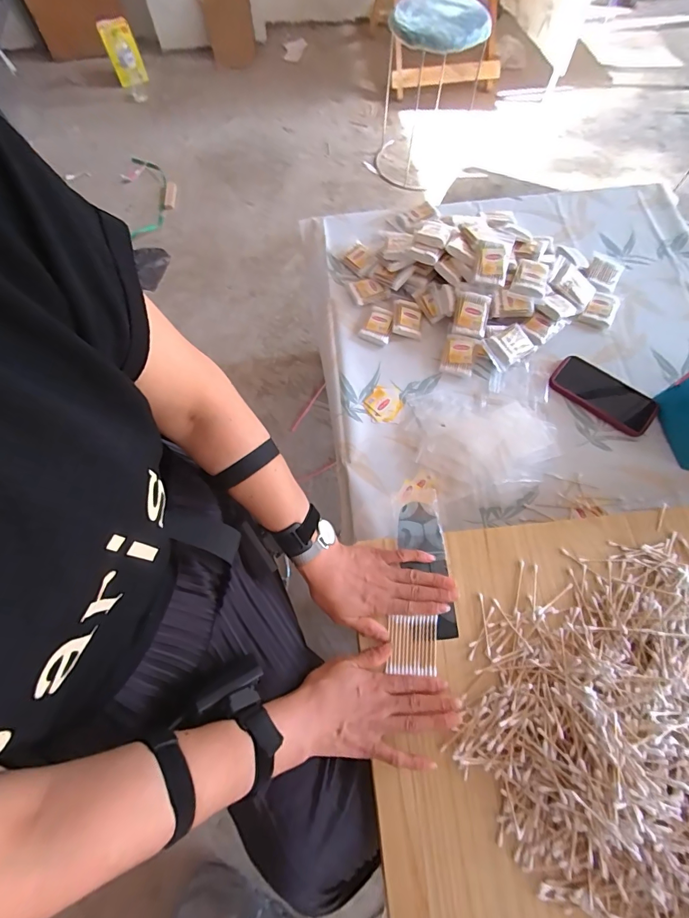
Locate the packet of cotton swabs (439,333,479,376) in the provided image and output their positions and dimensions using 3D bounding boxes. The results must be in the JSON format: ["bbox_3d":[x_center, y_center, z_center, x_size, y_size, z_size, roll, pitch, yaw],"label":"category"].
[{"bbox_3d":[0.204,-0.183,0.719,0.056,0.026,0.069,15,87,11],"label":"packet of cotton swabs"}]

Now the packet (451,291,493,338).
[{"bbox_3d":[0.225,-0.255,0.713,0.057,0.025,0.076,14,91,2],"label":"packet"}]

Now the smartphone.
[{"bbox_3d":[0.448,-0.111,0.694,0.172,0.012,0.088,35,72,14],"label":"smartphone"}]

